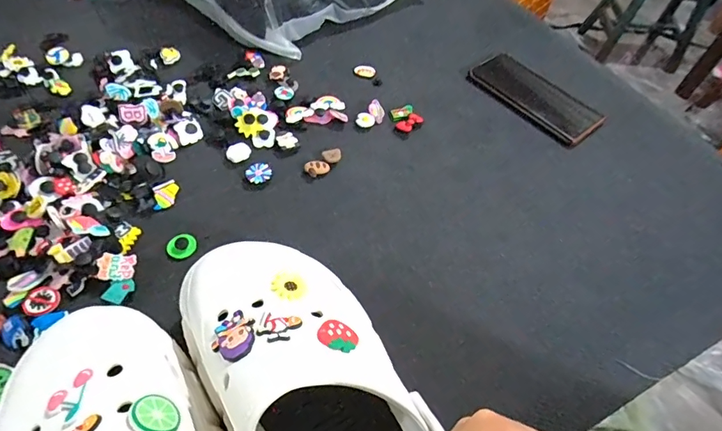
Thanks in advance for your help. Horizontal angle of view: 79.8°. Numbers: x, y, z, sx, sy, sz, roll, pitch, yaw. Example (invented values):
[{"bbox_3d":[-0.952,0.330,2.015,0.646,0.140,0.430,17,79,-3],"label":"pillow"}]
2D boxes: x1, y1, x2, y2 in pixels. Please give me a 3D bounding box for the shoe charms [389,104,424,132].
[{"bbox_3d":[0.051,-0.110,0.495,0.031,0.014,0.045,-17,55,-17],"label":"shoe charms"}]

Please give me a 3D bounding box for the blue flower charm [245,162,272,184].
[{"bbox_3d":[-0.101,-0.042,0.429,0.024,0.007,0.024,2,52,-3],"label":"blue flower charm"}]

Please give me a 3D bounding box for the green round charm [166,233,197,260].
[{"bbox_3d":[-0.157,0.026,0.377,0.025,0.006,0.024,-4,72,-21],"label":"green round charm"}]

